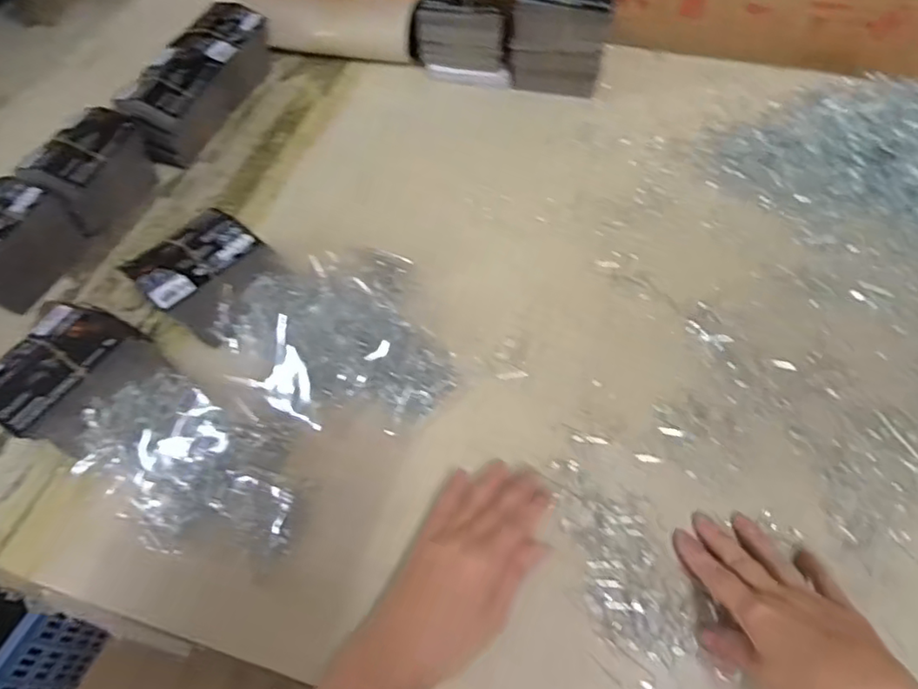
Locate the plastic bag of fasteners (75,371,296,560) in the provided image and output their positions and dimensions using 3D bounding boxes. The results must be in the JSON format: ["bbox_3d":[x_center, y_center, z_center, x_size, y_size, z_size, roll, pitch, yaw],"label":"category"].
[{"bbox_3d":[-0.201,0.093,0.468,0.172,0.044,0.119,18,60,12],"label":"plastic bag of fasteners"}]

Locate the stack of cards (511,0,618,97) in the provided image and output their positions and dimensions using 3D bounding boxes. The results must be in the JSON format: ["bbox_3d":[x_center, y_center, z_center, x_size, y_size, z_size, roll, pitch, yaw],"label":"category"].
[{"bbox_3d":[0.114,-0.347,0.688,0.111,0.137,0.051,7,58,6],"label":"stack of cards"}]

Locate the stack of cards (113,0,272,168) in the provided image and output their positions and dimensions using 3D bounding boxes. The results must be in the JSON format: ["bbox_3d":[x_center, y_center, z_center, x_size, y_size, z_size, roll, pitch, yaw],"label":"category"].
[{"bbox_3d":[-0.295,-0.299,0.704,0.067,0.078,0.229,18,60,12],"label":"stack of cards"}]

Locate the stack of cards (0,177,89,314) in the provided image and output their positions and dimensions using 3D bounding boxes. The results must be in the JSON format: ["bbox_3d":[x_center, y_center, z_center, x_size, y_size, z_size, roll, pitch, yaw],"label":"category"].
[{"bbox_3d":[-0.419,-0.092,0.571,0.069,0.082,0.108,22,61,14],"label":"stack of cards"}]

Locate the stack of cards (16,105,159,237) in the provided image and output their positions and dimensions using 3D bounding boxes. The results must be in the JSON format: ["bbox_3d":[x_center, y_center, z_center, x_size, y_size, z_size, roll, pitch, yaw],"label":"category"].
[{"bbox_3d":[-0.367,-0.174,0.628,0.059,0.079,0.110,25,62,16],"label":"stack of cards"}]

